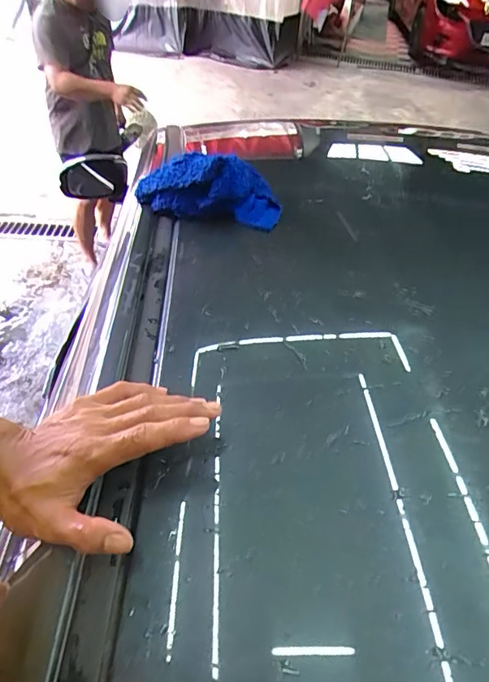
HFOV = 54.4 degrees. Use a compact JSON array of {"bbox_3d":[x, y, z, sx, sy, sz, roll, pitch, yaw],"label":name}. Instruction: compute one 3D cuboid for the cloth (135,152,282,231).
[{"bbox_3d":[-0.052,-0.222,0.662,0.220,0.078,0.102,17,45,10],"label":"cloth"}]

